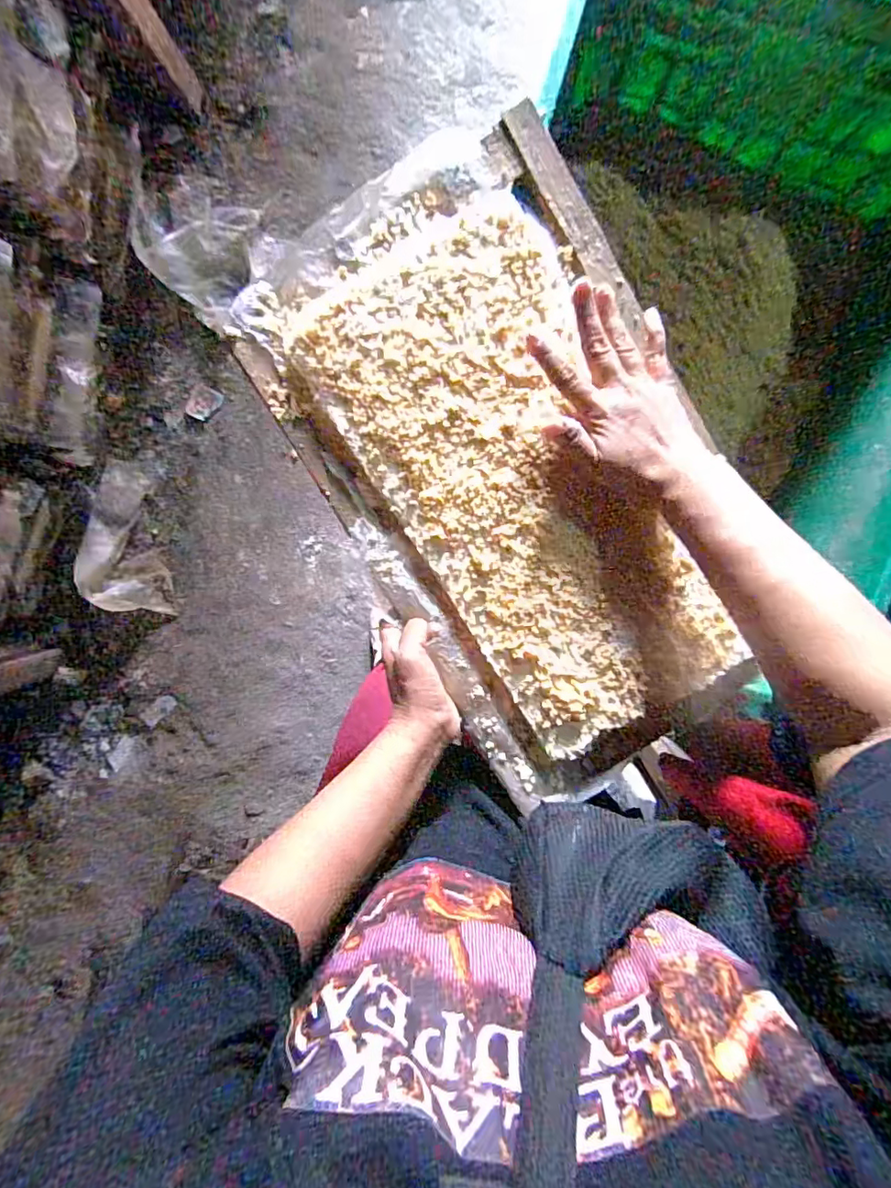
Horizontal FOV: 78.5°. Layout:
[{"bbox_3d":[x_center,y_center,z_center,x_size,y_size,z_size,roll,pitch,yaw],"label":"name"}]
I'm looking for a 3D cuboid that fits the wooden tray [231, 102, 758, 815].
[{"bbox_3d":[0.061,-0.103,0.472,0.306,0.055,0.530,-30,97,5],"label":"wooden tray"}]

